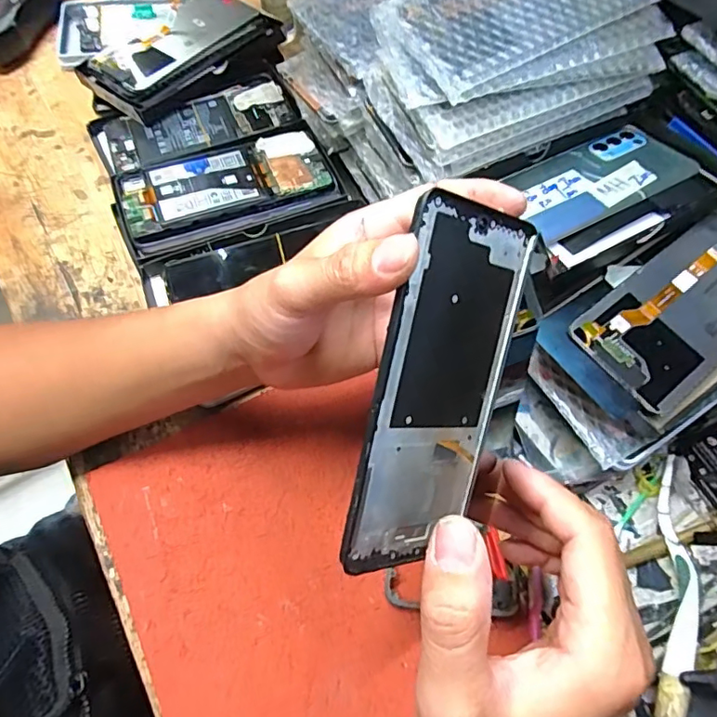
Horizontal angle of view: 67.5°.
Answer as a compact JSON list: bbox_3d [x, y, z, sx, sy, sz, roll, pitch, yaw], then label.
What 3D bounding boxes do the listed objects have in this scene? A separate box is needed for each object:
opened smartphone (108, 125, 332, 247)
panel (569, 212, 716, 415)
[{"bbox_3d":[-0.106,-0.142,0.434,0.167,0.011,0.086,-21,68,-13],"label":"opened smartphone"},{"bbox_3d":[0.208,-0.035,0.333,0.158,0.005,0.070,-35,73,-18],"label":"panel"}]

